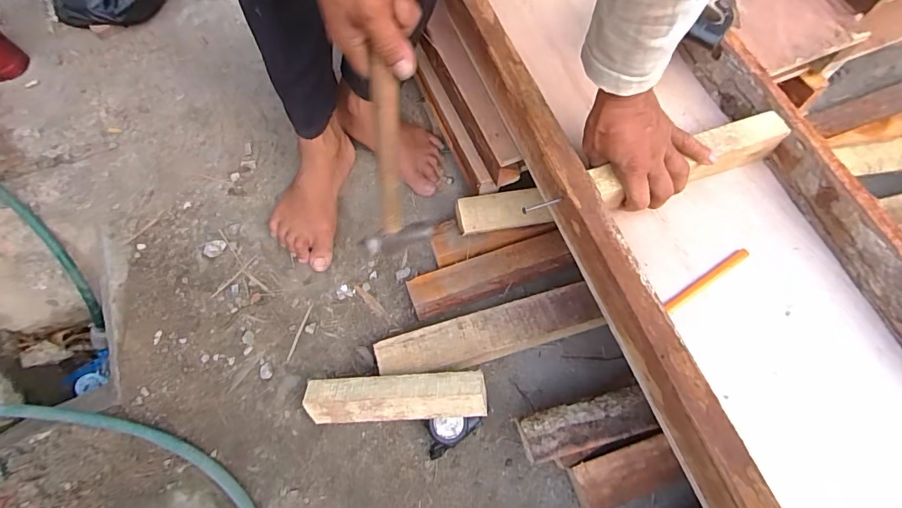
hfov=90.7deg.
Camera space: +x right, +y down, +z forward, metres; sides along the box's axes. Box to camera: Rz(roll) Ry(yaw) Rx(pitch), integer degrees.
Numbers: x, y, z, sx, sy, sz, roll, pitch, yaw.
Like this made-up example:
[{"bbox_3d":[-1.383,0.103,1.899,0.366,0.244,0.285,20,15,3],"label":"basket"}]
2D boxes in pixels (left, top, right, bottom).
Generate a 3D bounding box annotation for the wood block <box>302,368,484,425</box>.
[{"bbox_3d":[-0.073,0.186,0.579,0.229,0.062,0.055,-2,69,-2],"label":"wood block"}]

